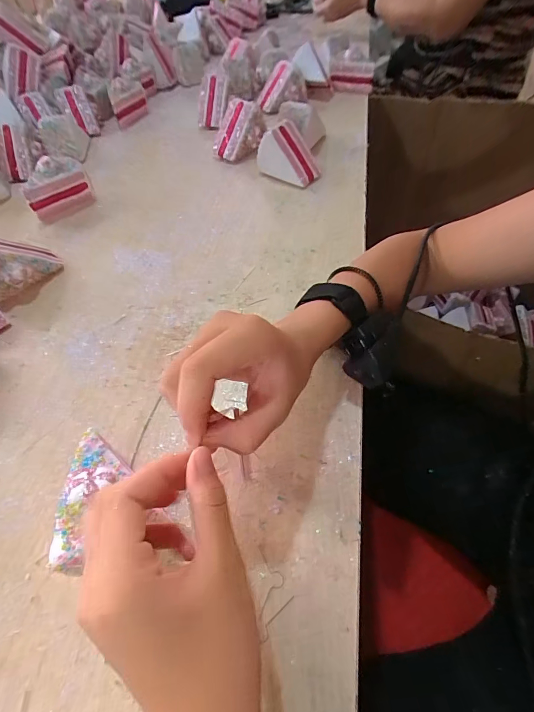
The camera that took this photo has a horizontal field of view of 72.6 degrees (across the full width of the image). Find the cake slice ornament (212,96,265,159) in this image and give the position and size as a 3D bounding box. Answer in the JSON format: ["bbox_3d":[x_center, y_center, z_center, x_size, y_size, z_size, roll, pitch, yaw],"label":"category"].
[{"bbox_3d":[-0.043,-0.352,0.577,0.059,0.089,0.036,39,20,22],"label":"cake slice ornament"}]

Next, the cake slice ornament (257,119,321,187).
[{"bbox_3d":[0.034,-0.291,0.520,0.083,0.067,0.052,27,59,22],"label":"cake slice ornament"}]

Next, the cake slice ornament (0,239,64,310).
[{"bbox_3d":[-0.292,-0.111,0.417,0.086,0.064,0.057,-39,59,-22],"label":"cake slice ornament"}]

